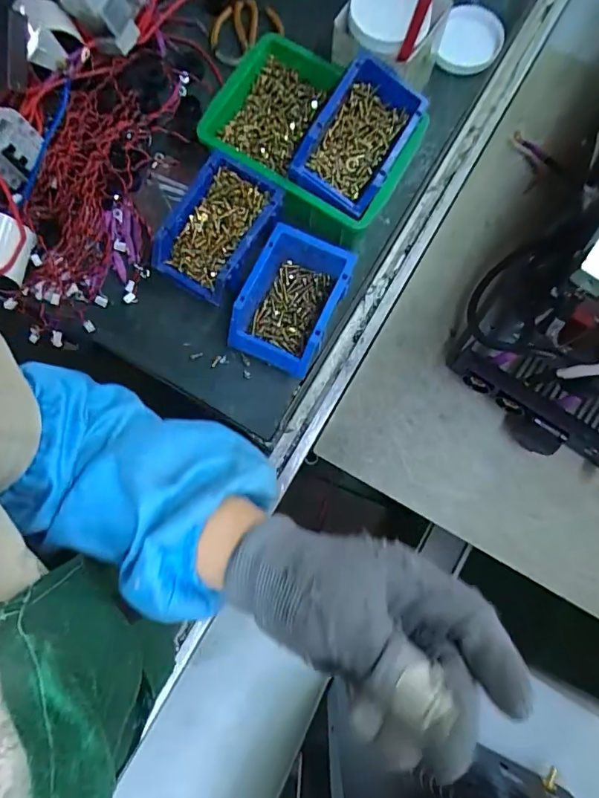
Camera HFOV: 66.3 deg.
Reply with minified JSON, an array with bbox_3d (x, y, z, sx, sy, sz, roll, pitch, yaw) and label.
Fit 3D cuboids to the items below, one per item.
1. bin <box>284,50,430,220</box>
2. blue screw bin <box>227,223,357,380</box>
[{"bbox_3d":[0.078,-0.328,0.577,0.120,0.056,0.188,29,82,5],"label":"bin"},{"bbox_3d":[-0.010,-0.121,0.576,0.113,0.068,0.158,24,82,4],"label":"blue screw bin"}]

